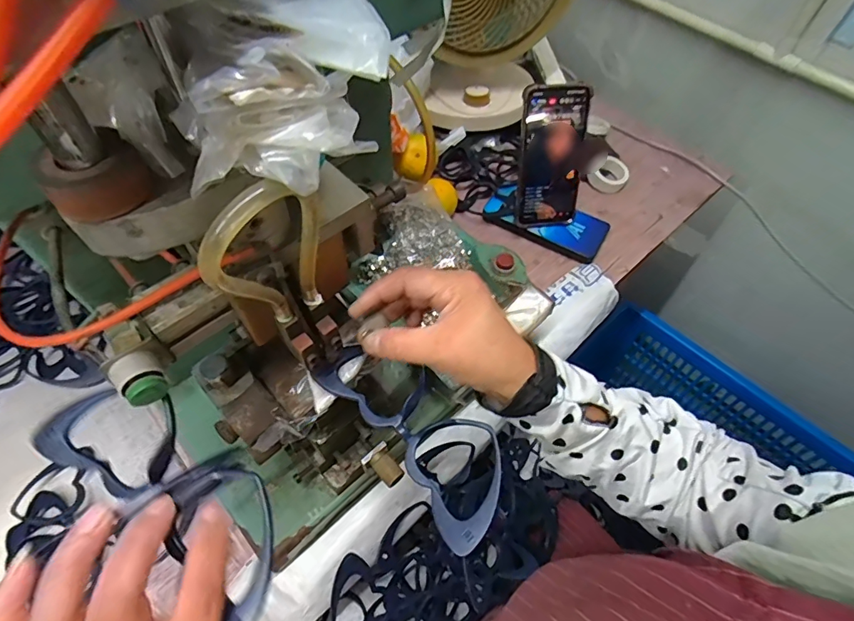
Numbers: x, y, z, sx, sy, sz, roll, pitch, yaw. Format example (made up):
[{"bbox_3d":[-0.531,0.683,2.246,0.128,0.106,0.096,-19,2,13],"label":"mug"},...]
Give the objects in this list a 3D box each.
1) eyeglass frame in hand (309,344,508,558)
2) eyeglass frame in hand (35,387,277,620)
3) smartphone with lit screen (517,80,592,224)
[{"bbox_3d":[-0.009,0.071,0.293,0.060,0.012,0.146,-38,61,-23],"label":"eyeglass frame in hand"},{"bbox_3d":[-0.129,0.087,0.232,0.144,0.024,0.062,27,61,14],"label":"eyeglass frame in hand"},{"bbox_3d":[0.151,-0.183,0.574,0.077,0.166,0.017,-7,34,-8],"label":"smartphone with lit screen"}]

